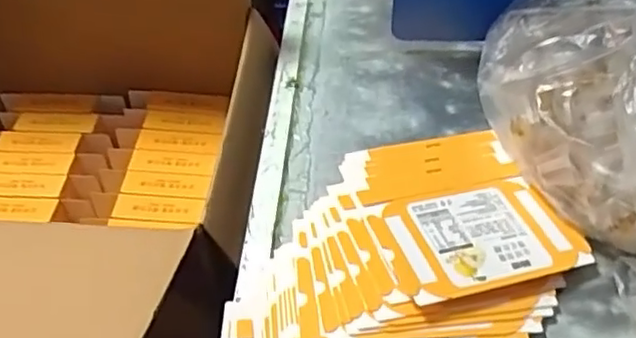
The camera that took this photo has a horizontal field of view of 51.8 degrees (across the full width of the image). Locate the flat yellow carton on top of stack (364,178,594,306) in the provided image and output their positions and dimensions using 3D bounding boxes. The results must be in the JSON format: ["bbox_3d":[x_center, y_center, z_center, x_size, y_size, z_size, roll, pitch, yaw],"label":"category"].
[{"bbox_3d":[0.130,0.050,0.530,0.156,0.011,0.101,-14,48,-14],"label":"flat yellow carton on top of stack"}]

